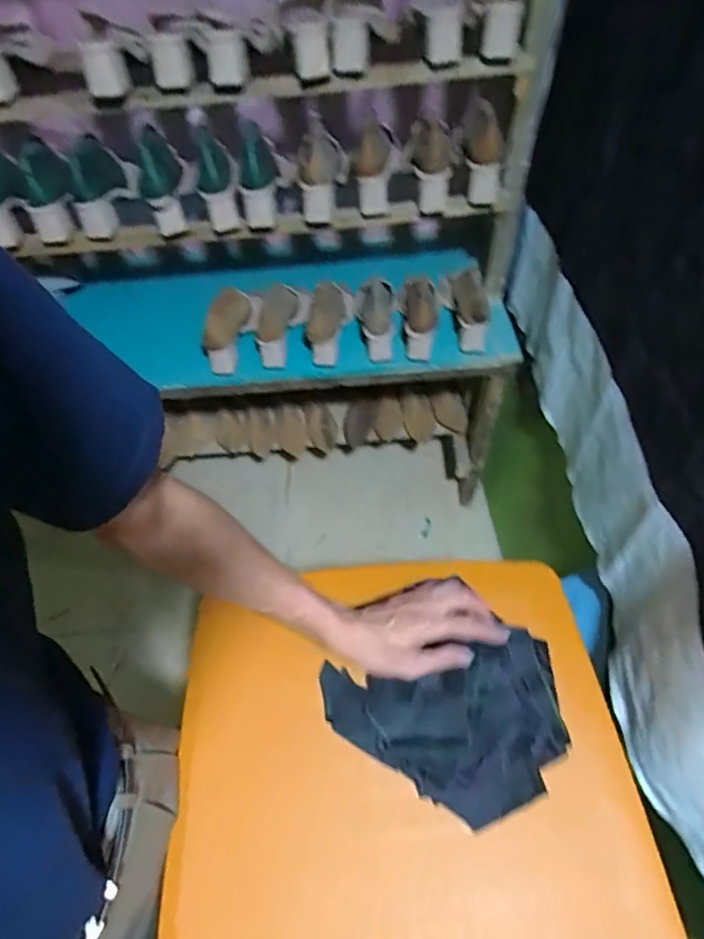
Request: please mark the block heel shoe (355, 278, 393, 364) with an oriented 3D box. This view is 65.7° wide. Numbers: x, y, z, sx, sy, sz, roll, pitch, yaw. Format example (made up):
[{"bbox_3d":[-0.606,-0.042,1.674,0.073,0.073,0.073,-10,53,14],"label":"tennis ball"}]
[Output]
[{"bbox_3d":[0.049,-0.310,1.084,0.081,0.065,0.177,-5,67,0],"label":"block heel shoe"}]

